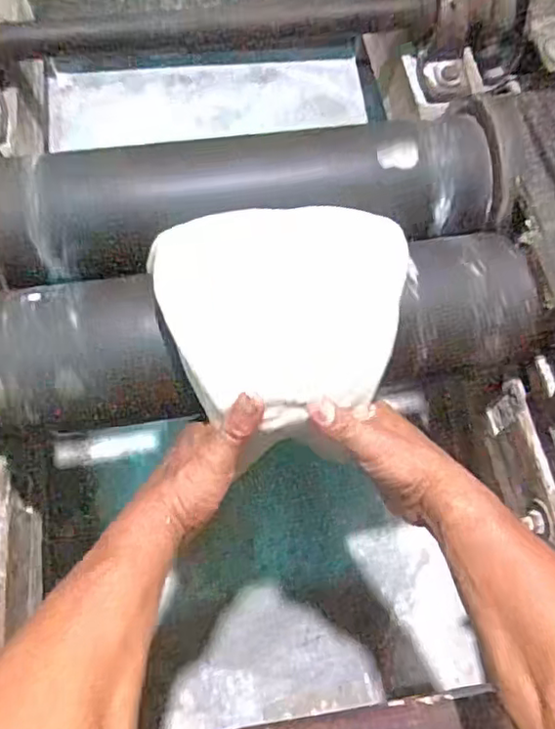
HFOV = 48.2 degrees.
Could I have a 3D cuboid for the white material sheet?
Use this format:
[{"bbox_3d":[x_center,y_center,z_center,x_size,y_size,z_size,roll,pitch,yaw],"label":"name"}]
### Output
[{"bbox_3d":[0.009,-0.043,0.449,0.173,0.055,0.148,-17,68,-10],"label":"white material sheet"}]

